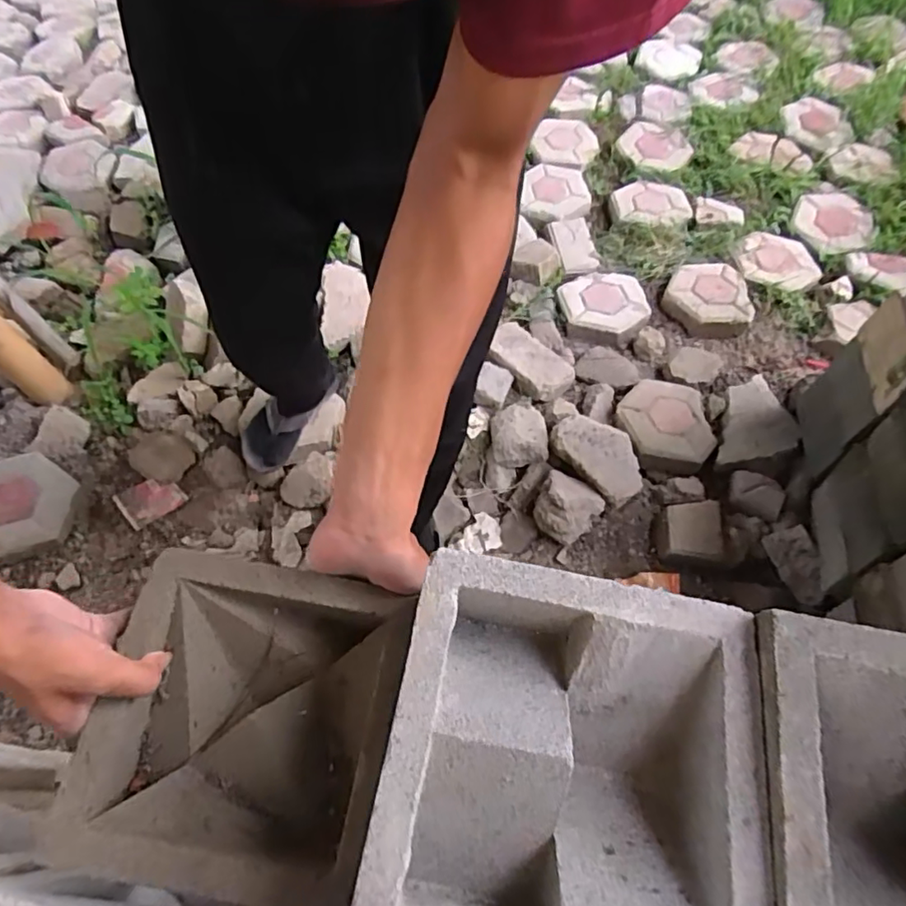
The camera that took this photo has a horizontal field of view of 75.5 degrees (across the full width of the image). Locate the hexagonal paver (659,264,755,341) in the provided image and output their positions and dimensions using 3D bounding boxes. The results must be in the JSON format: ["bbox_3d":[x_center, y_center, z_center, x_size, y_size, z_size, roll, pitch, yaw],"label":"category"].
[{"bbox_3d":[0.592,-0.362,1.364,0.175,0.048,0.188,-9,60,-4],"label":"hexagonal paver"}]

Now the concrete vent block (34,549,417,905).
[{"bbox_3d":[-0.134,0.184,0.404,0.198,0.060,0.199,10,60,7],"label":"concrete vent block"}]

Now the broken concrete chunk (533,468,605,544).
[{"bbox_3d":[0.208,0.103,1.097,0.117,0.082,0.124,0,59,1],"label":"broken concrete chunk"}]

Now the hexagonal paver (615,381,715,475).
[{"bbox_3d":[0.428,-0.067,1.188,0.182,0.052,0.213,-1,59,0],"label":"hexagonal paver"}]

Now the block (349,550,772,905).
[{"bbox_3d":[0.061,0.173,0.330,0.202,0.076,0.201,9,60,6],"label":"block"}]

